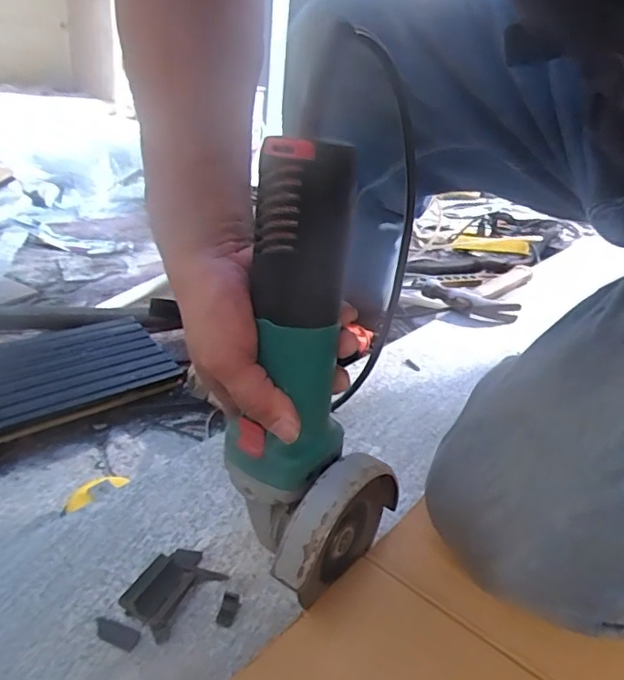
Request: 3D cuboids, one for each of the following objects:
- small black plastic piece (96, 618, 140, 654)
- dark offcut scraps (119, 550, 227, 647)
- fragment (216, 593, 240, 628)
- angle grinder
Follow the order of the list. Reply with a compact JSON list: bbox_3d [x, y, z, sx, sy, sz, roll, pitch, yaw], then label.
[{"bbox_3d":[-0.121,0.181,0.335,0.032,0.004,0.013,16,28,19],"label":"small black plastic piece"},{"bbox_3d":[-0.091,0.162,0.359,0.036,0.019,0.064,19,29,24],"label":"dark offcut scraps"},{"bbox_3d":[-0.055,0.176,0.353,0.011,0.009,0.020,12,26,10],"label":"fragment"},{"bbox_3d":[-0.002,0.028,0.321,0.101,0.269,0.075,-3,16,-4],"label":"angle grinder"}]

